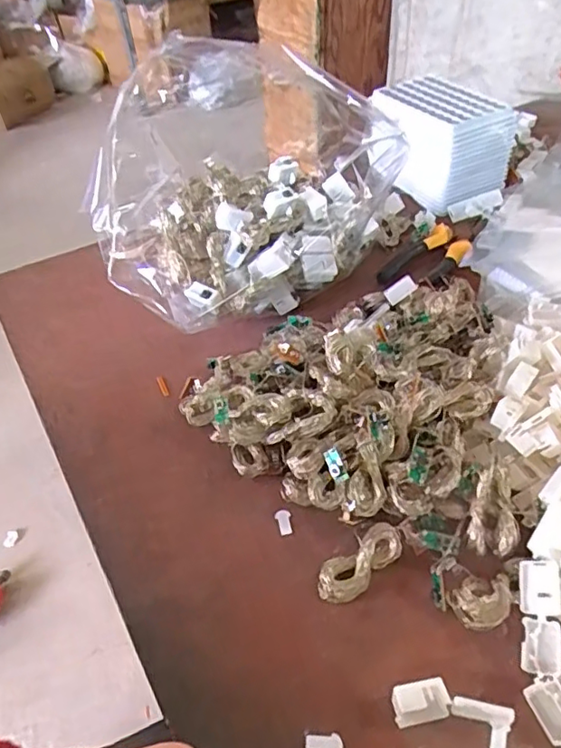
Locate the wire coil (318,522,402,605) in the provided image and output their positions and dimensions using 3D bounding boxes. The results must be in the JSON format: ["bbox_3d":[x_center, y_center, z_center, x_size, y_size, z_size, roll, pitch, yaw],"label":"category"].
[{"bbox_3d":[0.047,0.111,0.342,0.057,0.009,0.025,-36,53,-14],"label":"wire coil"}]

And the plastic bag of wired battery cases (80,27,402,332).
[{"bbox_3d":[-0.035,-0.150,0.504,0.230,0.162,0.194,-10,44,-6],"label":"plastic bag of wired battery cases"}]

